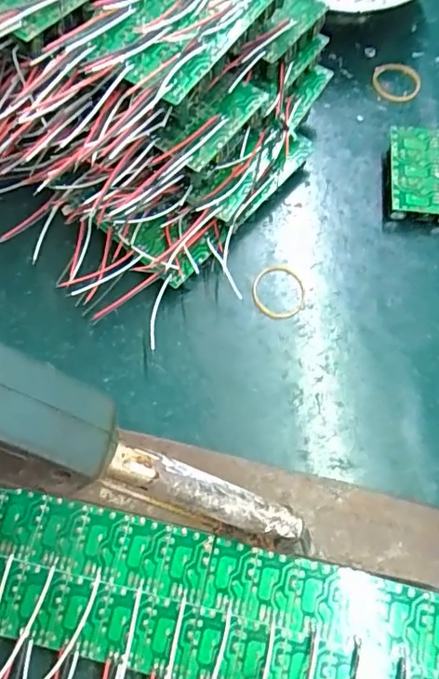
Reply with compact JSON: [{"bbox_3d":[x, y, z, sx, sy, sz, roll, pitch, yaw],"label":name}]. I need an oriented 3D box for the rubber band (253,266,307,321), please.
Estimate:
[{"bbox_3d":[0.032,-0.025,0.278,0.028,0.004,0.030,1,70,-2],"label":"rubber band"}]

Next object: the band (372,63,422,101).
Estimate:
[{"bbox_3d":[0.110,-0.160,0.322,0.029,0.004,0.029,7,70,0],"label":"band"}]

